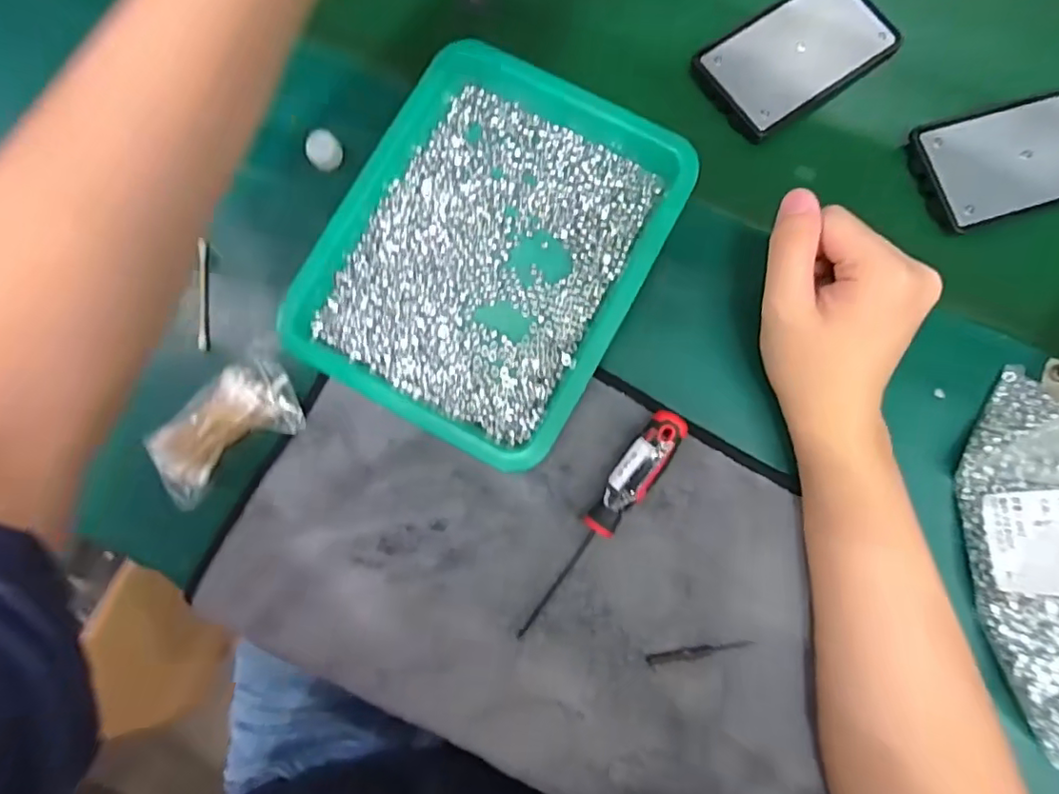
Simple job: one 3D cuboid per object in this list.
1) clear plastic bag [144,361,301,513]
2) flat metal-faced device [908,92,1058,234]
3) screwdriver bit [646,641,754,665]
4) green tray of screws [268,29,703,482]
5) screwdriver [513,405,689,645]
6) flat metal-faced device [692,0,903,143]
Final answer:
[{"bbox_3d":[-0.177,0.018,0.330,0.087,0.024,0.050,-35,82,-2],"label":"clear plastic bag"},{"bbox_3d":[0.305,-0.149,0.349,0.125,0.011,0.068,-18,82,0],"label":"flat metal-faced device"},{"bbox_3d":[0.094,0.142,0.316,0.057,0.004,0.006,-11,82,1],"label":"screwdriver bit"},{"bbox_3d":[-0.022,-0.088,0.339,0.176,0.023,0.223,29,84,6],"label":"green tray of screws"},{"bbox_3d":[0.041,0.073,0.318,0.023,0.020,0.148,34,85,6],"label":"screwdriver"},{"bbox_3d":[0.172,-0.223,0.363,0.125,0.006,0.072,-36,82,-3],"label":"flat metal-faced device"}]

